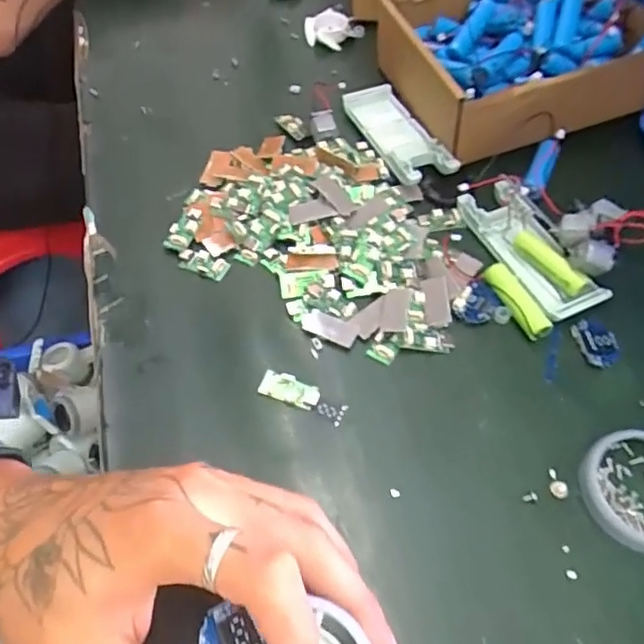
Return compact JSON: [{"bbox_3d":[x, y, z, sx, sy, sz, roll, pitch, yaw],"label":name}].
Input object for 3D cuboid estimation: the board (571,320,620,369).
[{"bbox_3d":[0.155,0.011,0.346,0.021,0.004,0.028,-15,58,-10],"label":"board"}]

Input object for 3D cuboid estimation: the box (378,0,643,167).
[{"bbox_3d":[0.132,-0.193,0.441,0.158,0.063,0.142,-17,59,-11],"label":"box"}]

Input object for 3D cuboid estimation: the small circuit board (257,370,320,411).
[{"bbox_3d":[-0.017,0.037,0.332,0.031,0.004,0.015,18,59,11],"label":"small circuit board"}]

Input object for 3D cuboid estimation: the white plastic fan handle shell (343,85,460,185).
[{"bbox_3d":[0.052,-0.133,0.435,0.040,0.014,0.100,-21,60,-14],"label":"white plastic fan handle shell"}]

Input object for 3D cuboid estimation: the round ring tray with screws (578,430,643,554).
[{"bbox_3d":[0.158,0.082,0.300,0.060,0.008,0.055,0,57,0],"label":"round ring tray with screws"}]

